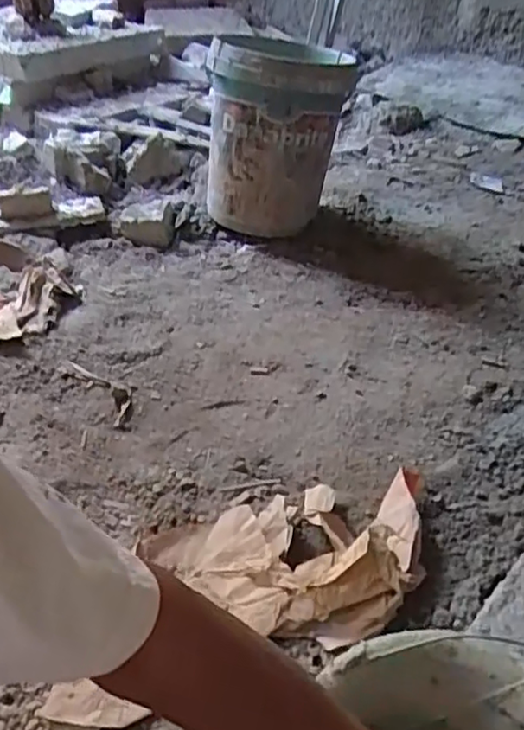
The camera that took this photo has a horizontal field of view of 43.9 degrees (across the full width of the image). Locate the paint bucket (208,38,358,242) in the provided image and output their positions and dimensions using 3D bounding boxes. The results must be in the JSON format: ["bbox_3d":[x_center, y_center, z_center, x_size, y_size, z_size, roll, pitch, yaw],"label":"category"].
[{"bbox_3d":[0.030,-0.510,1.485,0.312,0.391,0.308,1,41,-1],"label":"paint bucket"}]

